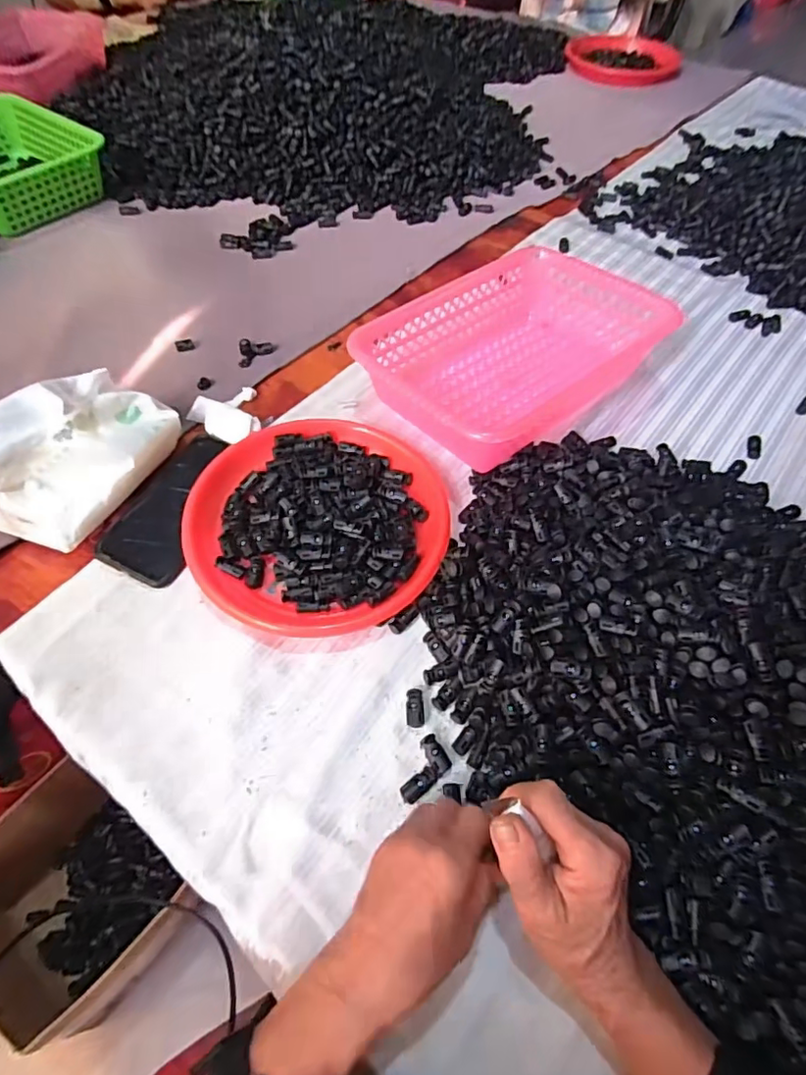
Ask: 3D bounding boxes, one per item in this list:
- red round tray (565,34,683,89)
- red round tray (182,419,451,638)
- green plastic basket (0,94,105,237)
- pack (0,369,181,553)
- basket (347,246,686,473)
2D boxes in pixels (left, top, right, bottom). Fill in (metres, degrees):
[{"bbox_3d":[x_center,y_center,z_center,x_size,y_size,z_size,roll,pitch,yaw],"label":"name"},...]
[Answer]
[{"bbox_3d":[0.478,-1.039,1.212,0.234,0.026,0.214,1,56,-1],"label":"red round tray"},{"bbox_3d":[-0.076,-0.021,0.512,0.222,0.027,0.219,1,56,-1],"label":"red round tray"},{"bbox_3d":[-0.595,-0.563,0.837,0.271,0.069,0.224,37,63,21],"label":"green plastic basket"},{"bbox_3d":[-0.290,-0.079,0.500,0.090,0.093,0.170,24,59,13],"label":"pack"},{"bbox_3d":[0.115,-0.203,0.610,0.294,0.067,0.202,-34,64,-22],"label":"basket"}]

